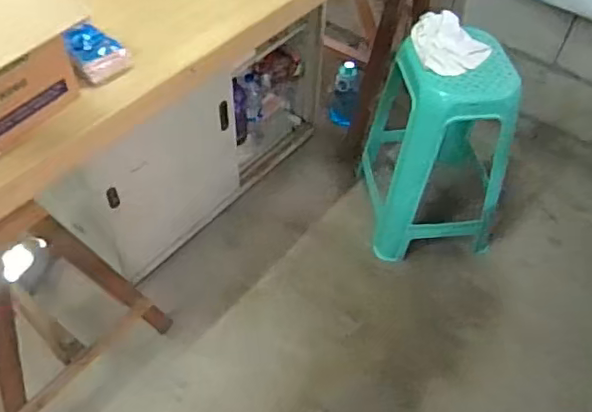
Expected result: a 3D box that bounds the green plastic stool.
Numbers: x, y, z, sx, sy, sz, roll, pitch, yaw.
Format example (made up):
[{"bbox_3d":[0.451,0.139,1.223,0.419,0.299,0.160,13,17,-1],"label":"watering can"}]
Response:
[{"bbox_3d":[0.411,-0.168,1.717,0.368,0.580,0.398,2,50,0],"label":"green plastic stool"}]

